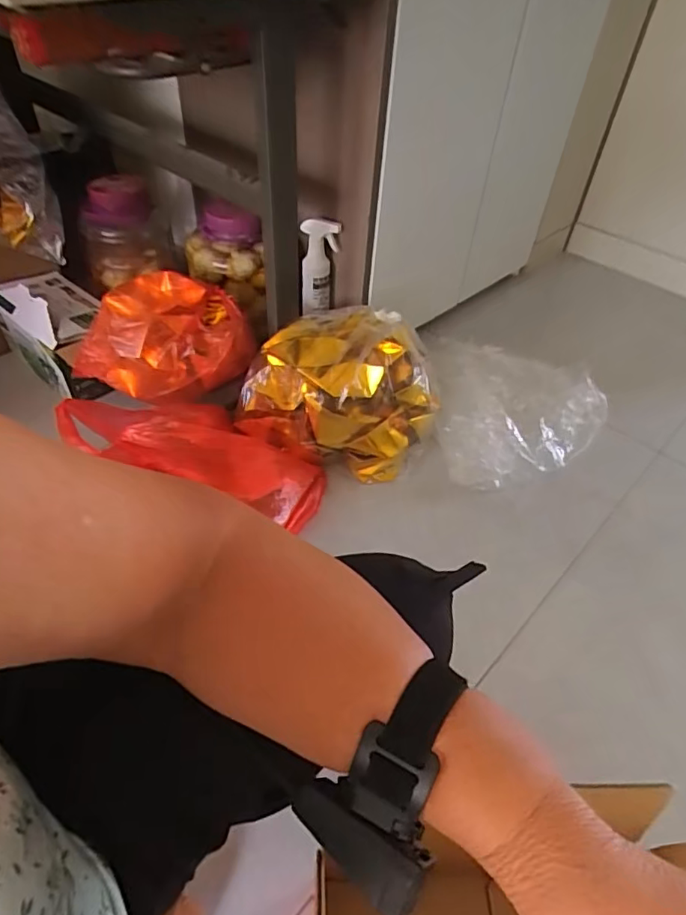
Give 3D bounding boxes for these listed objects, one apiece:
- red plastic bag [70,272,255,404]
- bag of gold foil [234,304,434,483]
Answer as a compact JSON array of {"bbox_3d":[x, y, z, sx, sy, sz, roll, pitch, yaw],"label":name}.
[{"bbox_3d":[-0.325,-0.215,0.991,0.299,0.181,0.140,-4,46,-8],"label":"red plastic bag"},{"bbox_3d":[0.005,-0.128,1.021,0.307,0.221,0.252,20,47,15],"label":"bag of gold foil"}]

